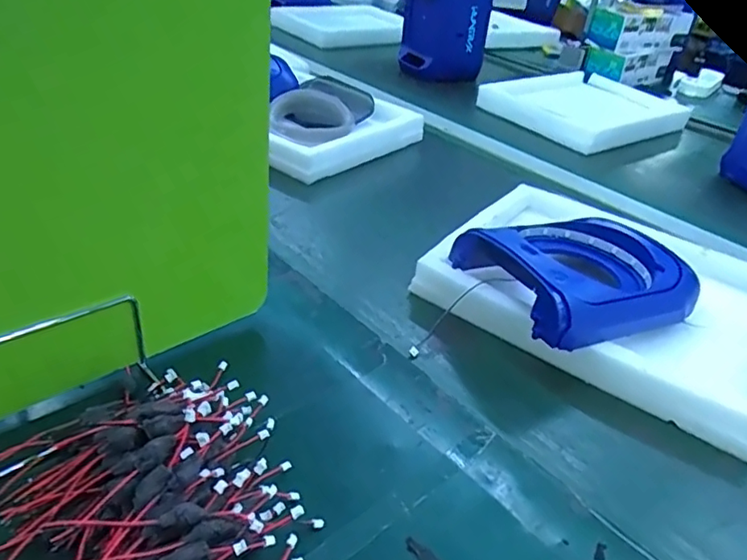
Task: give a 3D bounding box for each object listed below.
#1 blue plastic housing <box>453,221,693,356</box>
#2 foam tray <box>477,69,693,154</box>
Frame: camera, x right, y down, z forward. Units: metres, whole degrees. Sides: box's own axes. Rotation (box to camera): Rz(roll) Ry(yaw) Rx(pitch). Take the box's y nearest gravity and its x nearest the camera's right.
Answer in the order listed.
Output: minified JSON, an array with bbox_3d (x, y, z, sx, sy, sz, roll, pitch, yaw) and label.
[{"bbox_3d":[0.216,-0.007,0.598,0.216,0.083,0.159,-14,40,-25],"label":"blue plastic housing"},{"bbox_3d":[0.425,-0.350,1.163,0.342,0.053,0.271,-16,41,-27],"label":"foam tray"}]

